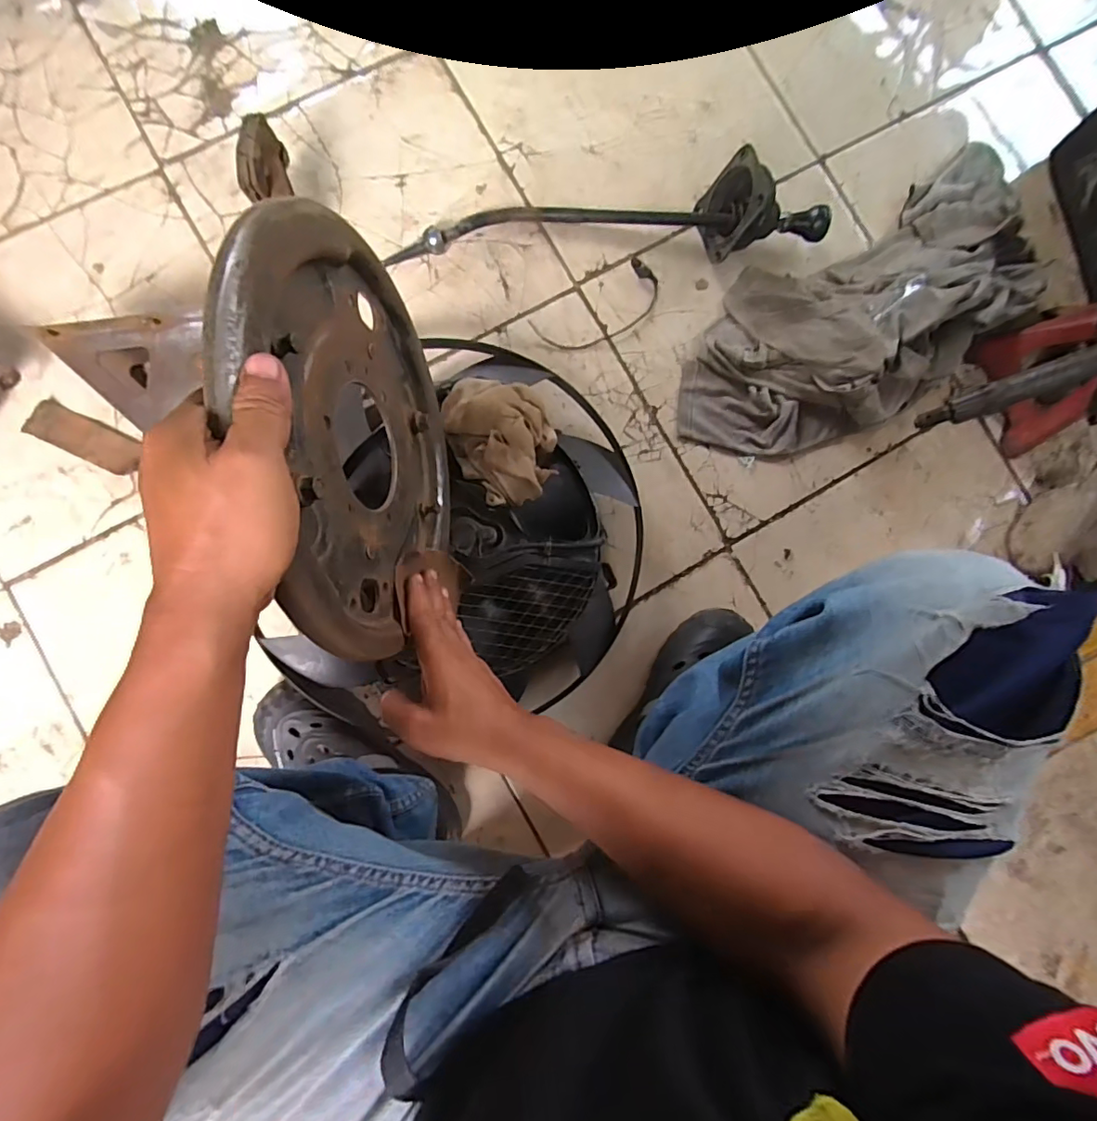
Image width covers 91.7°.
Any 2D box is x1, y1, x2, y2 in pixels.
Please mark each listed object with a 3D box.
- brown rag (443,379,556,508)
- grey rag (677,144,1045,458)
[{"bbox_3d":[-0.048,-0.131,0.574,0.108,0.053,0.142,-24,88,-4],"label":"brown rag"},{"bbox_3d":[0.431,-0.332,0.718,0.562,0.087,0.264,-28,90,-5],"label":"grey rag"}]

